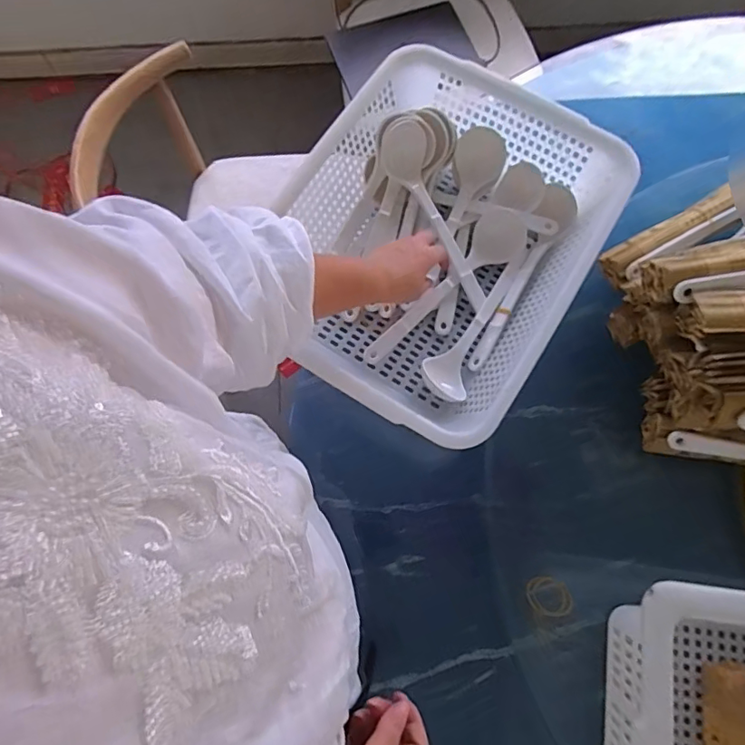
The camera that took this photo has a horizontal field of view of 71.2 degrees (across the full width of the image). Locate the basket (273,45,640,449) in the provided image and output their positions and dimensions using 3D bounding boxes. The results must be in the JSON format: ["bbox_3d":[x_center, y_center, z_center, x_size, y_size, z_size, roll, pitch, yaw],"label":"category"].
[{"bbox_3d":[0.081,-0.164,0.651,0.347,0.130,0.397,35,77,9],"label":"basket"}]

